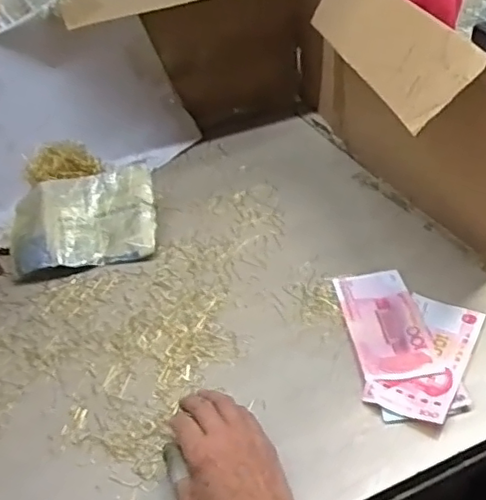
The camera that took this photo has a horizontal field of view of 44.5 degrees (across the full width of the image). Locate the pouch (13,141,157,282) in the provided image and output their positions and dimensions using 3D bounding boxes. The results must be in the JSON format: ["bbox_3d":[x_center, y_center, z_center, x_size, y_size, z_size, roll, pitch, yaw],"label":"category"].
[{"bbox_3d":[-0.213,-0.061,0.789,0.187,0.077,0.190,-10,39,-5],"label":"pouch"}]

